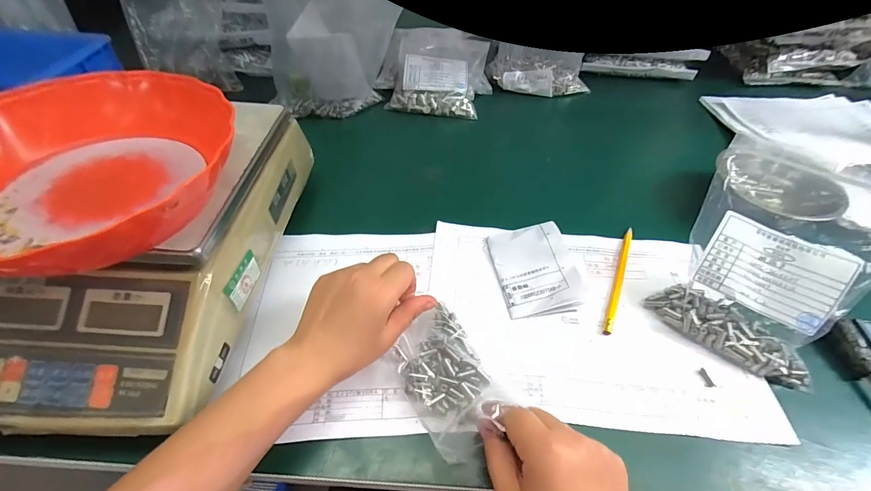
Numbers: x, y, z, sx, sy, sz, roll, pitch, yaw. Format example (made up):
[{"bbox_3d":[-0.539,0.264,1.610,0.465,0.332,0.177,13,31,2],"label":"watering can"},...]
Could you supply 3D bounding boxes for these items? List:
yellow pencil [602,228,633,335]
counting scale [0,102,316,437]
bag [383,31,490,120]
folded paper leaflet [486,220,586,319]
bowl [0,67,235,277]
[{"bbox_3d":[0.193,0.032,0.407,0.009,0.006,0.147,22,52,14],"label":"yellow pencil"},{"bbox_3d":[-0.284,-0.010,0.356,0.249,0.102,0.324,6,50,1],"label":"counting scale"},{"bbox_3d":[0.009,-0.286,0.641,0.148,0.053,0.168,10,50,5],"label":"bag"},{"bbox_3d":[0.101,0.020,0.400,0.075,0.028,0.103,-6,50,-9],"label":"folded paper leaflet"},{"bbox_3d":[-0.255,-0.058,0.285,0.188,0.054,0.191,2,50,-2],"label":"bowl"}]

